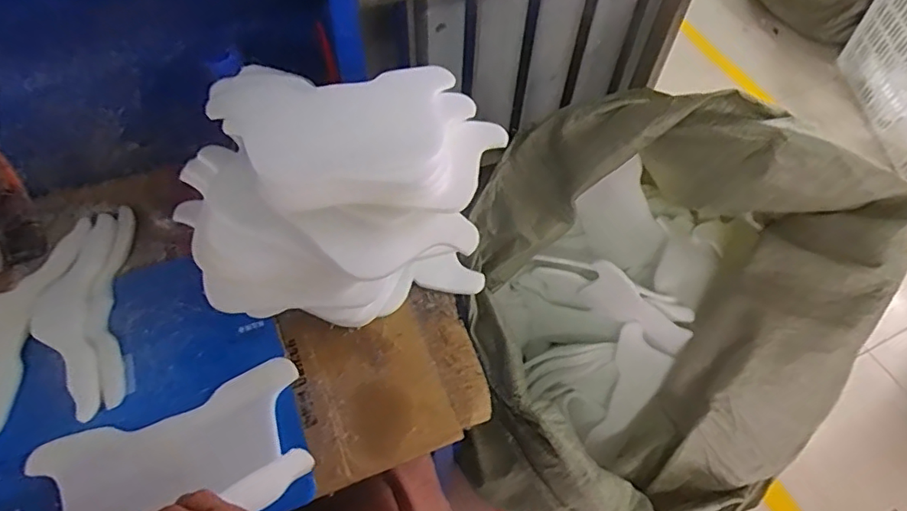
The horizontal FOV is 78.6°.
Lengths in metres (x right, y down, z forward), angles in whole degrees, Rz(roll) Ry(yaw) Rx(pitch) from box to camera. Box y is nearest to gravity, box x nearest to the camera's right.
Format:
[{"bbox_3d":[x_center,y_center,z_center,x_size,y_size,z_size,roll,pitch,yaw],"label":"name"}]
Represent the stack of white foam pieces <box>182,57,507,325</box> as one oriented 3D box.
[{"bbox_3d":[-0.121,-0.062,0.603,0.341,0.191,0.225,-4,58,-5],"label":"stack of white foam pieces"}]

